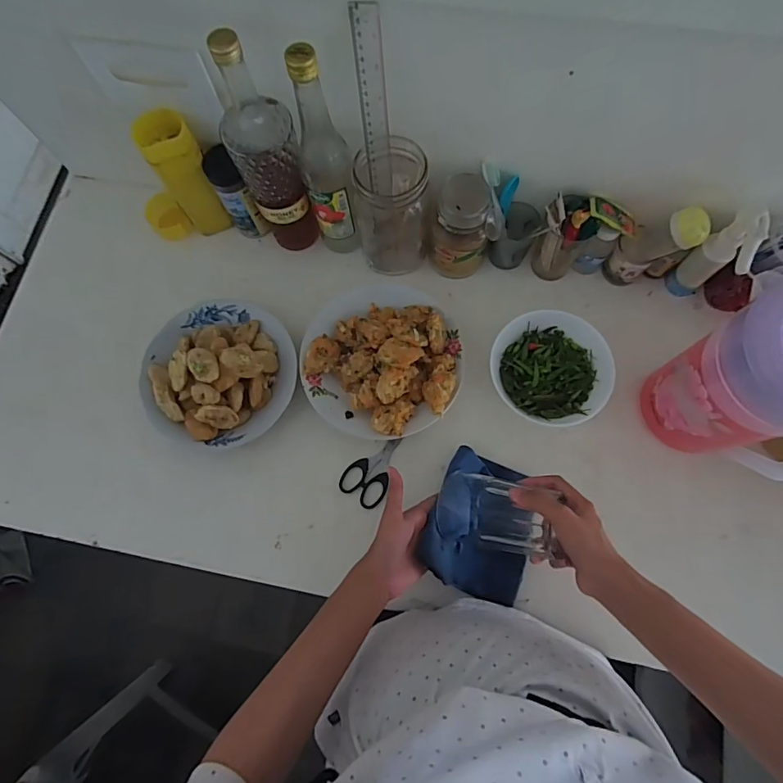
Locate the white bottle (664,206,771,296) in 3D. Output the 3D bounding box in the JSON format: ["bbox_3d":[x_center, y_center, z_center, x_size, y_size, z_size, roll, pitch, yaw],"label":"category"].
[{"bbox_3d":[0.387,-0.155,0.556,0.033,0.157,0.055,-34,76,-6],"label":"white bottle"}]

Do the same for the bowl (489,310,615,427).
[{"bbox_3d":[0.197,-0.026,0.589,0.136,0.052,0.144,-1,75,3],"label":"bowl"}]

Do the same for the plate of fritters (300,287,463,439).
[{"bbox_3d":[-0.013,-0.043,0.590,0.200,0.078,0.198,-1,75,3],"label":"plate of fritters"}]

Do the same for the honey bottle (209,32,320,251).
[{"bbox_3d":[-0.143,-0.268,0.547,0.074,0.280,0.067,-23,75,-3],"label":"honey bottle"}]

